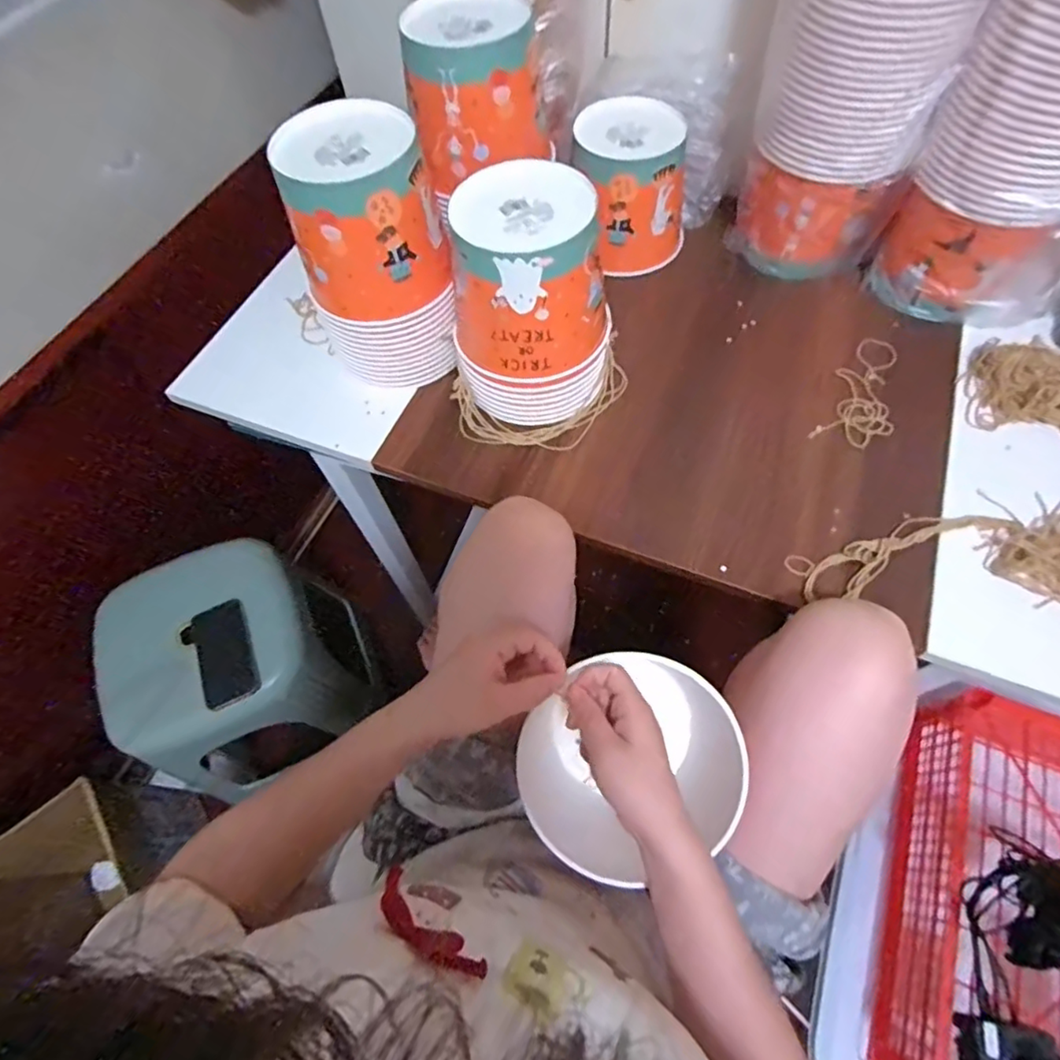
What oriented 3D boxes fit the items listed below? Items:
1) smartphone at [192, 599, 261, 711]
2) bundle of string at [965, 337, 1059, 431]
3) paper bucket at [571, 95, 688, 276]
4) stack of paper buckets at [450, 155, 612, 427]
[{"bbox_3d":[-0.435,0.174,0.828,0.072,0.007,0.158,-23,55,-13],"label":"smartphone"},{"bbox_3d":[0.527,-0.132,0.581,0.164,0.042,0.111,37,70,21],"label":"bundle of string"},{"bbox_3d":[0.127,-0.410,0.698,0.131,0.130,0.131,-2,62,3],"label":"paper bucket"},{"bbox_3d":[0.005,-0.217,0.576,0.145,0.203,0.137,3,62,6],"label":"stack of paper buckets"}]

